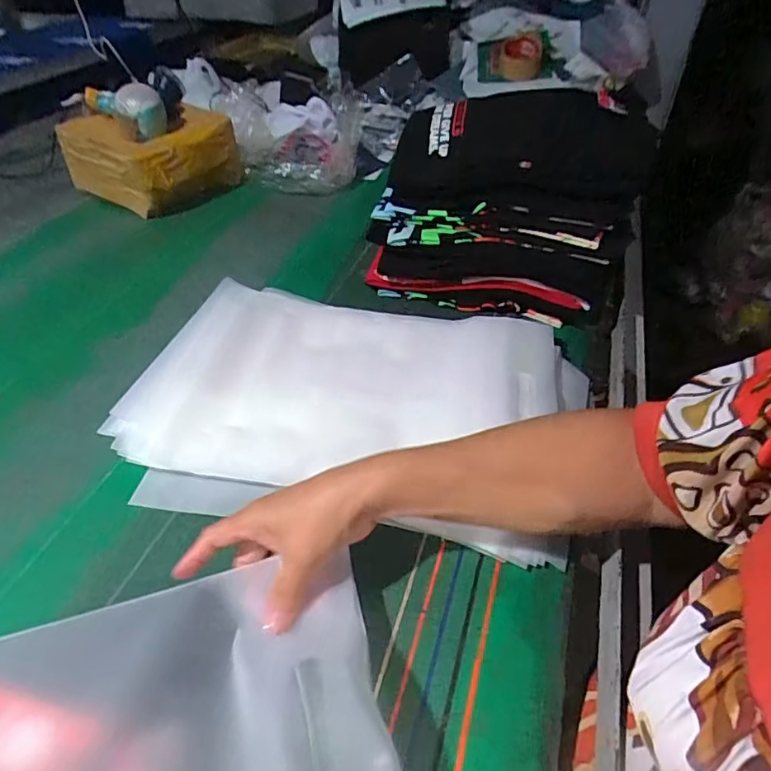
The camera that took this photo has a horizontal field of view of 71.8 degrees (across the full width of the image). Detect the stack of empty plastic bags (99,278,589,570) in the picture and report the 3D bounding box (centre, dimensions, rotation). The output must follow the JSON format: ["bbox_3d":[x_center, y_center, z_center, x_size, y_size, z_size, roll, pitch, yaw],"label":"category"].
[{"bbox_3d":[-0.029,0.009,0.546,0.436,0.037,0.311,11,45,10],"label":"stack of empty plastic bags"}]

